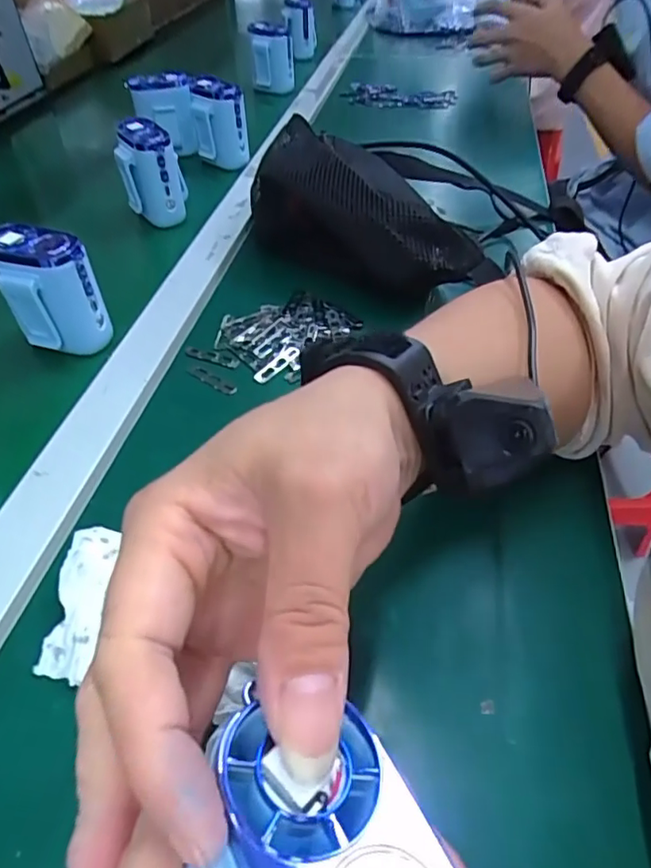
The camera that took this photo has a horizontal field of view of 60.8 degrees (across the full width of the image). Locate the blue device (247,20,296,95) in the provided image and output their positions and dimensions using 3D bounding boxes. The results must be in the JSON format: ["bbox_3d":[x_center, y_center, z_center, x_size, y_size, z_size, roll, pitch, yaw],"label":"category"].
[{"bbox_3d":[-0.084,-0.595,0.873,0.069,0.080,0.083,-2,47,-3],"label":"blue device"}]

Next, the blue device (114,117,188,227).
[{"bbox_3d":[-0.170,-0.259,0.549,0.064,0.093,0.048,15,48,12],"label":"blue device"}]

